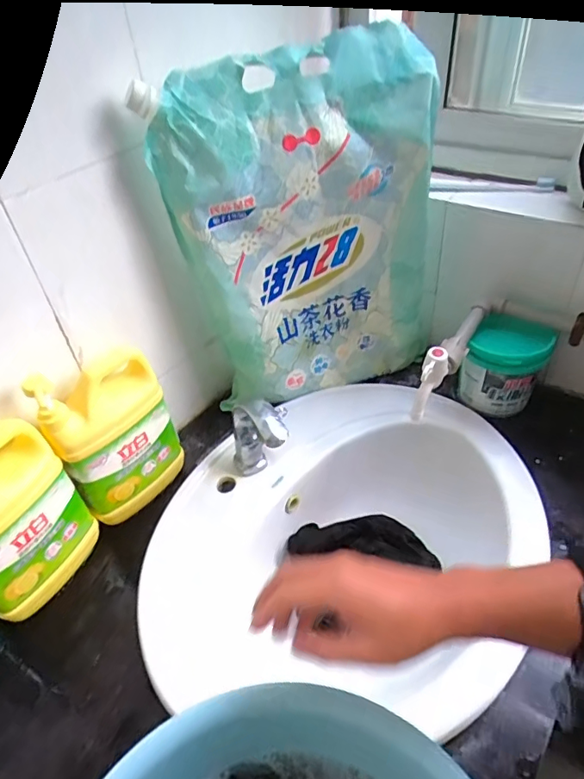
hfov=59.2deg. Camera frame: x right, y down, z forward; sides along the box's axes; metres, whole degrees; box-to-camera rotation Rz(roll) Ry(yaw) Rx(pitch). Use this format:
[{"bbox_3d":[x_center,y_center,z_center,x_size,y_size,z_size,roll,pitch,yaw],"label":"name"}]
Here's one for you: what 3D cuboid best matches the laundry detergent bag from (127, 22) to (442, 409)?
[{"bbox_3d":[0.029,-0.194,0.707,0.362,0.447,0.081,-15,43,-10],"label":"laundry detergent bag"}]

